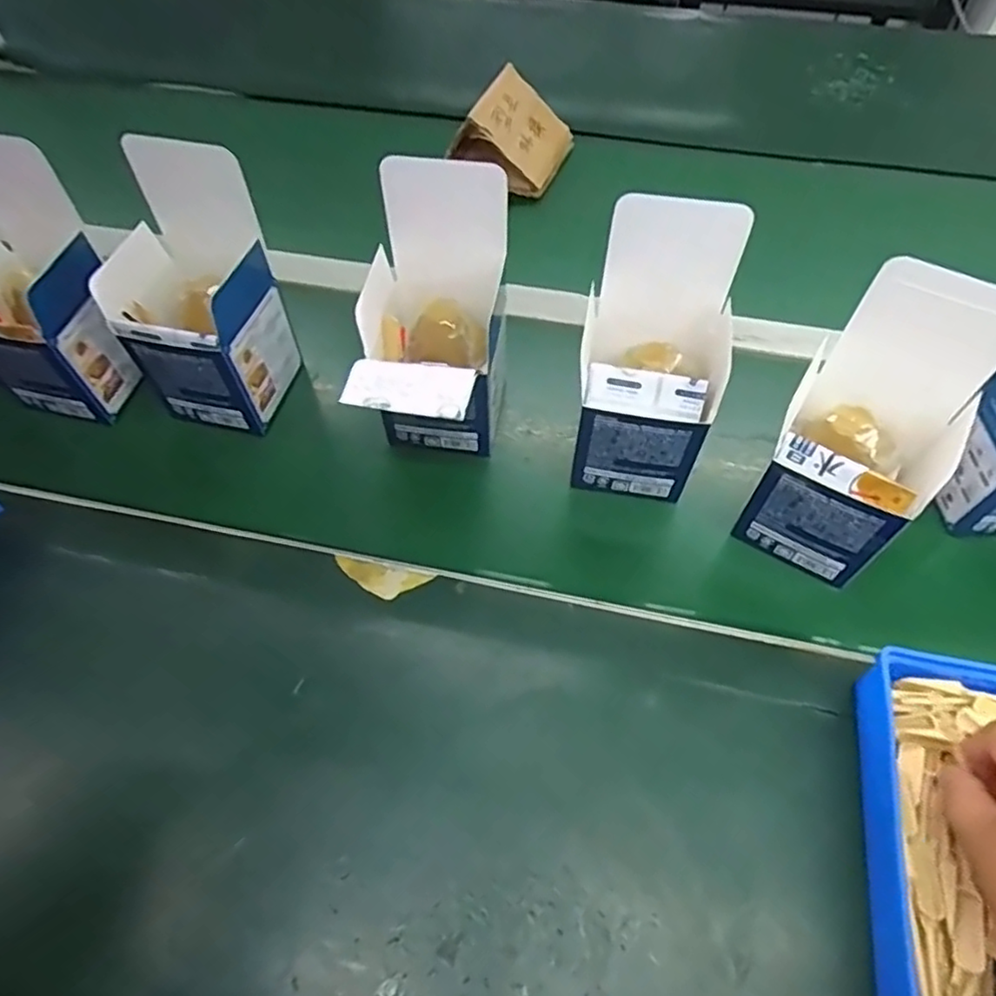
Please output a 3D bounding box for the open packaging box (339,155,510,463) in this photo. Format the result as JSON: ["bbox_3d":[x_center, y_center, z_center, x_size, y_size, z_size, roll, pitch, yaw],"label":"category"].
[{"bbox_3d":[-0.045,-0.101,0.443,0.088,0.173,0.139,7,59,7],"label":"open packaging box"}]

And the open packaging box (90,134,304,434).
[{"bbox_3d":[-0.215,-0.142,0.467,0.093,0.166,0.101,12,59,9],"label":"open packaging box"}]

